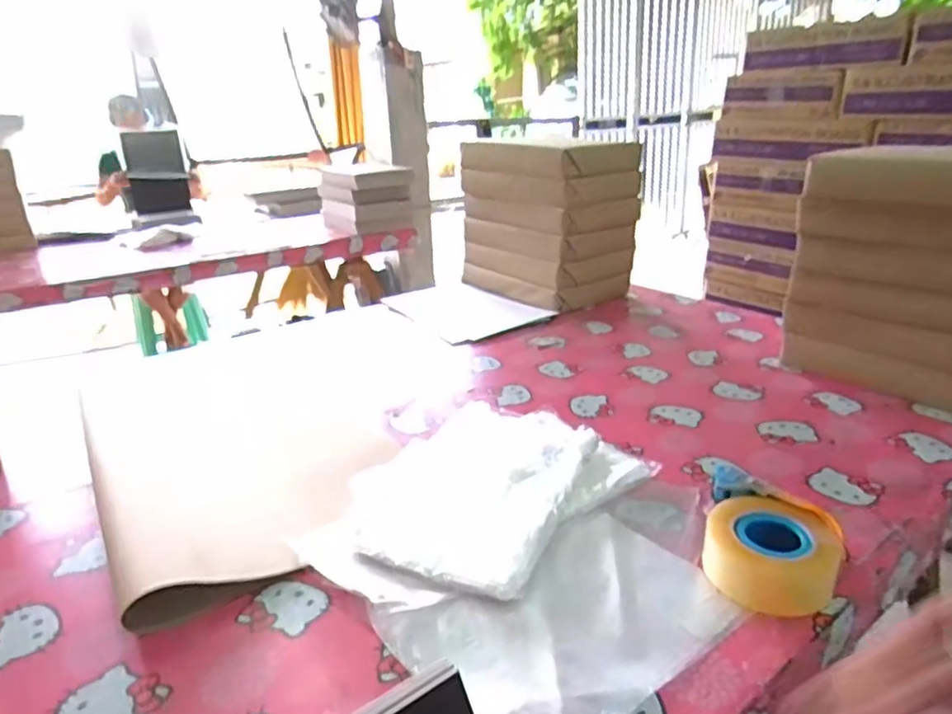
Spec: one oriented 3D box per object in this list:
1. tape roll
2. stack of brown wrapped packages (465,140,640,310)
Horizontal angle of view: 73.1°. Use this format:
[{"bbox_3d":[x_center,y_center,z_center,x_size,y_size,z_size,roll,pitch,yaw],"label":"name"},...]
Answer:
[{"bbox_3d":[0.304,0.201,0.664,0.122,0.062,0.122,-1,23,0],"label":"tape roll"},{"bbox_3d":[0.172,-0.339,1.568,0.251,0.348,0.381,-17,28,-34],"label":"stack of brown wrapped packages"}]

